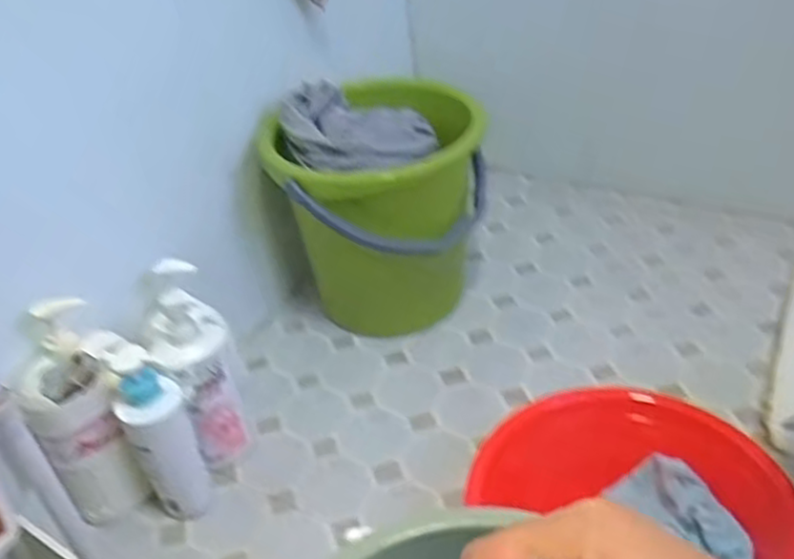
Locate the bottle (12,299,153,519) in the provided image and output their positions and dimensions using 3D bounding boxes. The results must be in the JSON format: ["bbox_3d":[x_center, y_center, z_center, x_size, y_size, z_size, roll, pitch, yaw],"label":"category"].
[{"bbox_3d":[-0.357,0.175,0.842,0.098,0.296,0.100,-26,41,-23],"label":"bottle"}]

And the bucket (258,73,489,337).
[{"bbox_3d":[-0.016,-0.097,1.114,0.289,0.354,0.267,-4,38,5],"label":"bucket"}]

